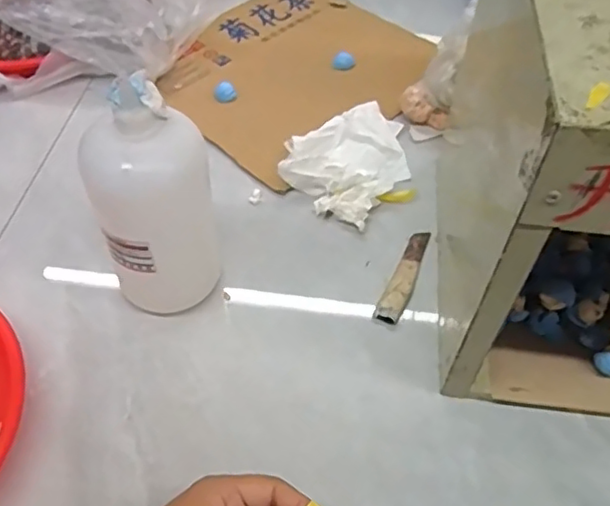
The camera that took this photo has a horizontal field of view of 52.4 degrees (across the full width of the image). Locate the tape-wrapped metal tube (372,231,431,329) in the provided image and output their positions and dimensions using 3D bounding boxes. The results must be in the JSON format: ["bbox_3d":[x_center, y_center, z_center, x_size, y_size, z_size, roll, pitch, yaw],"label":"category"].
[{"bbox_3d":[0.096,0.021,0.588,0.024,0.009,0.119,21,53,16],"label":"tape-wrapped metal tube"}]

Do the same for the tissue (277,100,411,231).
[{"bbox_3d":[0.056,-0.105,0.670,0.111,0.035,0.164,31,56,23],"label":"tissue"}]

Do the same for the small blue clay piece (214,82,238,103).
[{"bbox_3d":[-0.097,-0.195,0.751,0.027,0.018,0.021,-5,50,-6],"label":"small blue clay piece"}]

